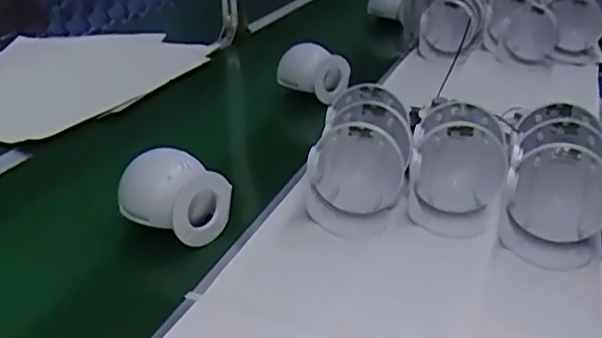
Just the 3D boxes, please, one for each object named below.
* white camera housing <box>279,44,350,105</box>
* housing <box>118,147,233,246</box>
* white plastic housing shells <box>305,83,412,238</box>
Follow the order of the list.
[{"bbox_3d":[0.023,-0.168,1.101,0.121,0.077,0.060,11,29,23],"label":"white camera housing"},{"bbox_3d":[-0.150,0.029,0.758,0.115,0.088,0.078,11,29,23],"label":"housing"},{"bbox_3d":[0.079,-0.016,0.840,0.124,0.127,0.188,4,27,10],"label":"white plastic housing shells"}]

